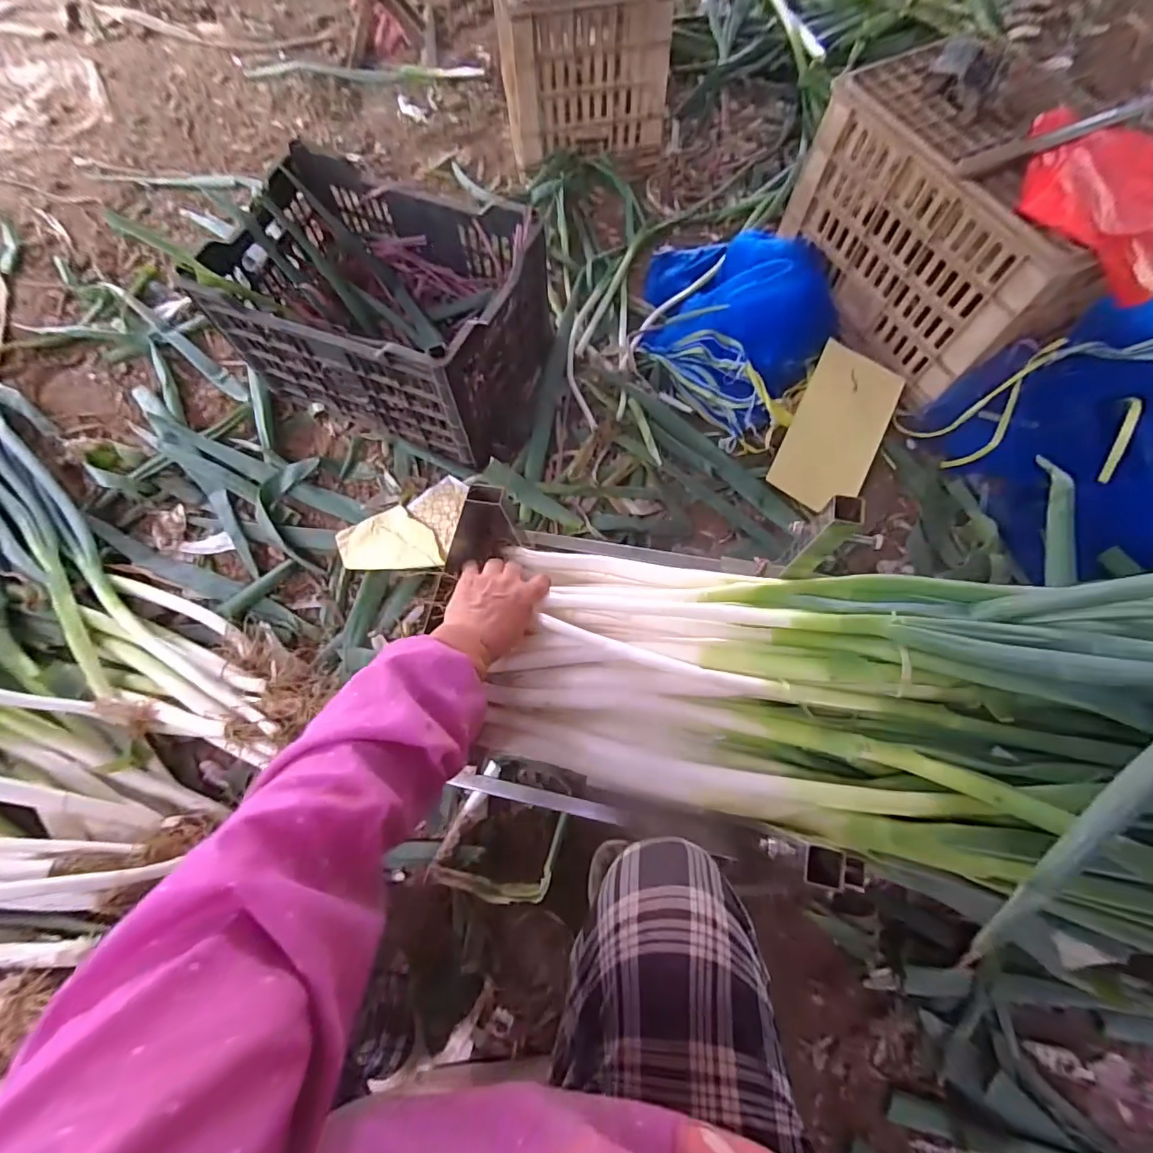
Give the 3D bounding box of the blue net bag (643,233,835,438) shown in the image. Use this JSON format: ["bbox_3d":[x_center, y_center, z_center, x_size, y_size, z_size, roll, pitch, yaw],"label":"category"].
[{"bbox_3d":[0.298,-0.491,0.962,0.345,0.112,0.464,11,72,4],"label":"blue net bag"}]

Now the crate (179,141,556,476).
[{"bbox_3d":[-0.299,-0.448,0.884,0.491,0.254,0.332,22,73,8],"label":"crate"}]

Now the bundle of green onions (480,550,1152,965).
[{"bbox_3d":[0.269,0.119,0.478,0.721,0.122,0.274,4,71,18],"label":"bundle of green onions"}]

